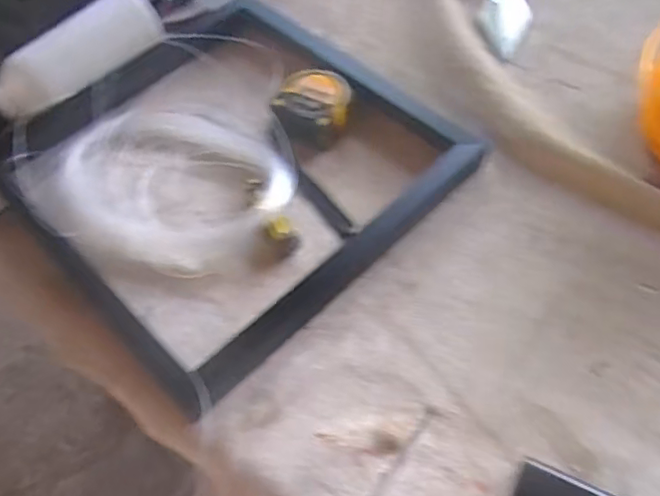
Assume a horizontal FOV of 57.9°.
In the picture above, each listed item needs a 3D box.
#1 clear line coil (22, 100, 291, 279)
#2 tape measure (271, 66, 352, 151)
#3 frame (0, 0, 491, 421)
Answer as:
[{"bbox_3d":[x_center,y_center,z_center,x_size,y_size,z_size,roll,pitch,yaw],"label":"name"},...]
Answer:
[{"bbox_3d":[-0.147,-0.057,0.536,0.193,0.031,0.200,-2,57,3],"label":"clear line coil"},{"bbox_3d":[-0.016,-0.131,0.570,0.068,0.040,0.071,-2,57,3],"label":"tape measure"},{"bbox_3d":[-0.094,-0.081,0.543,0.337,0.037,0.336,-40,63,-20],"label":"frame"}]

